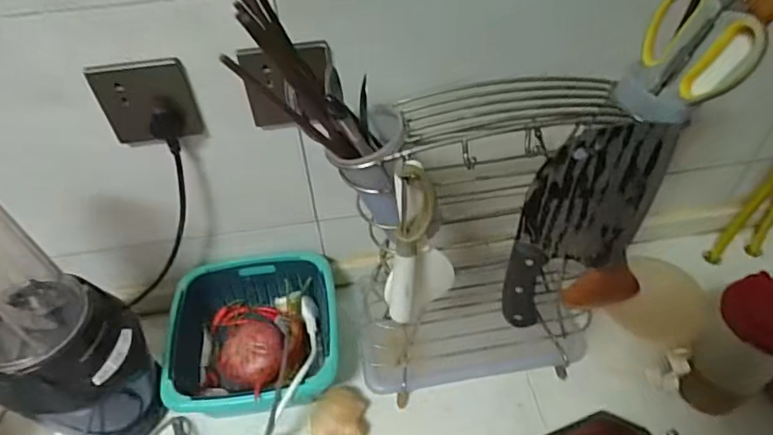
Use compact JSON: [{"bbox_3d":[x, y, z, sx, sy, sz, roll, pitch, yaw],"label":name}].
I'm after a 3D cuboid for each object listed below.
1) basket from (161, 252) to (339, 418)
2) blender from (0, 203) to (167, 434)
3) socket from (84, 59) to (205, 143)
[{"bbox_3d":[-0.160,0.151,0.660,0.198,0.082,0.201,-6,48,-3],"label":"basket"},{"bbox_3d":[-0.329,0.110,0.511,0.117,0.368,0.128,30,56,26],"label":"blender"},{"bbox_3d":[-0.233,-0.112,0.515,0.085,0.080,0.016,-11,48,-7],"label":"socket"}]

